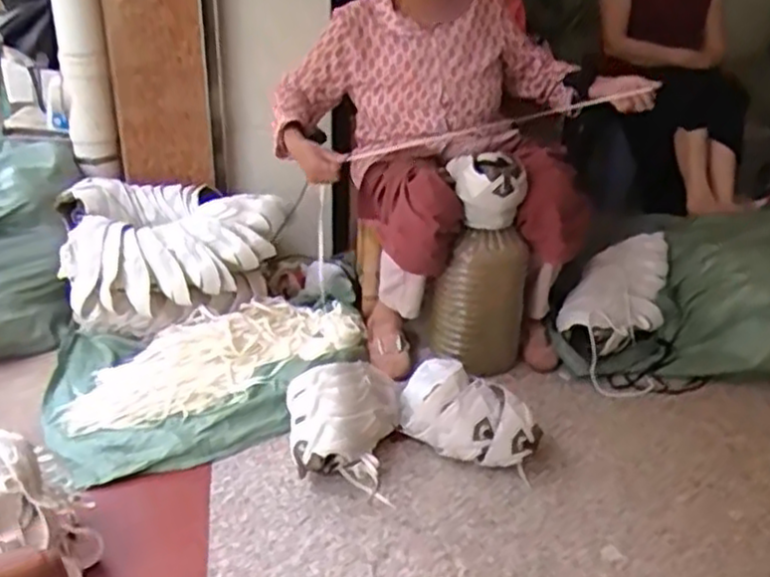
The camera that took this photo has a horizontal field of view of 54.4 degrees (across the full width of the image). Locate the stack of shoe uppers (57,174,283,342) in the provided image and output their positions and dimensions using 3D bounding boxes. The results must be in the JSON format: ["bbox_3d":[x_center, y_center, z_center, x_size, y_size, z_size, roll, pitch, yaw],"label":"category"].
[{"bbox_3d":[-0.490,-0.075,1.750,0.505,0.275,0.298,-3,26,-8],"label":"stack of shoe uppers"}]

